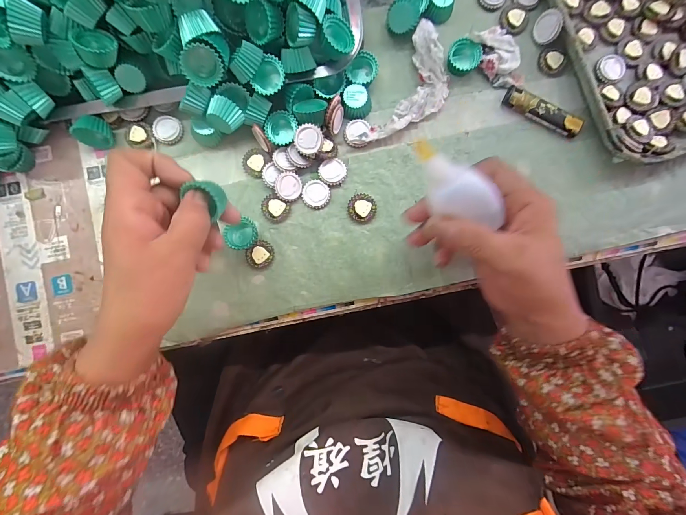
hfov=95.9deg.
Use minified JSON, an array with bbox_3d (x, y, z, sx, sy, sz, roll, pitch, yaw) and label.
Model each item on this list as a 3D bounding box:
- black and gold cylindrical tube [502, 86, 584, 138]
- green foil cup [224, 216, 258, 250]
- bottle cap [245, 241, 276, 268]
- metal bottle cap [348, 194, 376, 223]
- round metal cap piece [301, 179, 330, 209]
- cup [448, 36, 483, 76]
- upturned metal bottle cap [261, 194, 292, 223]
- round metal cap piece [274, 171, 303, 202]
[{"bbox_3d":[0.198,-0.144,0.307,0.078,0.011,0.021,26,90,0],"label":"black and gold cylindrical tube"},{"bbox_3d":[-0.098,-0.022,0.303,0.029,0.013,0.026,-27,90,0],"label":"green foil cup"},{"bbox_3d":[-0.081,-0.002,0.307,0.027,0.005,0.024,-39,90,0],"label":"bottle cap"},{"bbox_3d":[0.019,-0.049,0.309,0.028,0.005,0.028,0,90,0],"label":"metal bottle cap"},{"bbox_3d":[-0.027,-0.063,0.309,0.028,0.004,0.027,0,90,0],"label":"round metal cap piece"},{"bbox_3d":[0.120,-0.198,0.304,0.031,0.013,0.028,23,90,0],"label":"cup"},{"bbox_3d":[-0.067,-0.048,0.308,0.029,0.006,0.025,25,90,0],"label":"upturned metal bottle cap"},{"bbox_3d":[-0.053,-0.069,0.304,0.026,0.004,0.027,18,94,-26],"label":"round metal cap piece"}]

